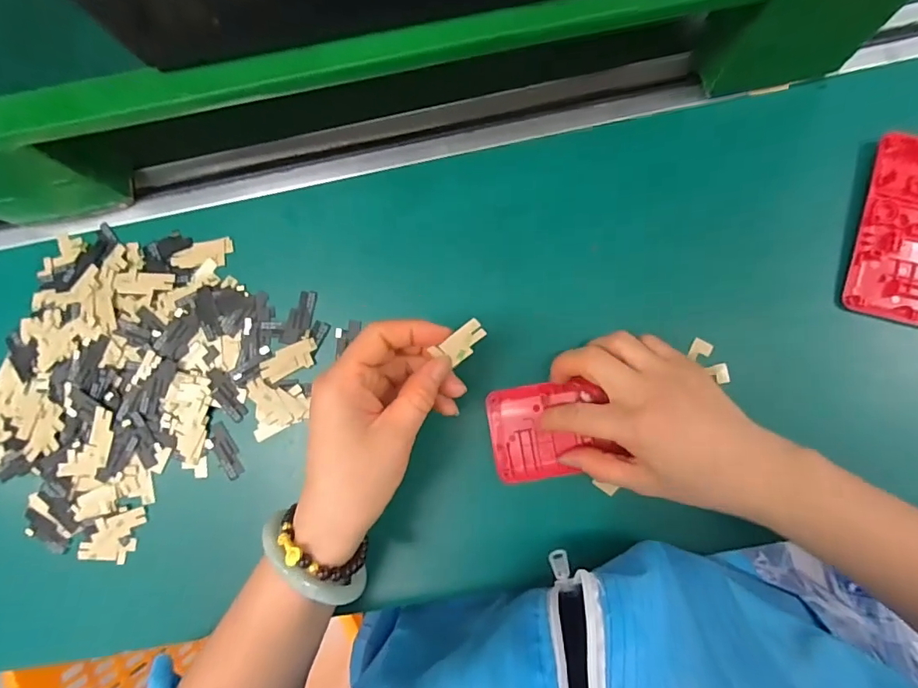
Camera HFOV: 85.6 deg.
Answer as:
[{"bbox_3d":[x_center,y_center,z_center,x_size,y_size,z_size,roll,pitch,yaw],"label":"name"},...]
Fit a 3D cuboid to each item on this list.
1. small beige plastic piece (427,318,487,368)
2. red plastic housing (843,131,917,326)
[{"bbox_3d":[0.003,-0.002,0.273,0.015,0.006,0.030,33,120,-16],"label":"small beige plastic piece"},{"bbox_3d":[0.303,-0.077,0.330,0.061,0.010,0.121,15,84,5],"label":"red plastic housing"}]

